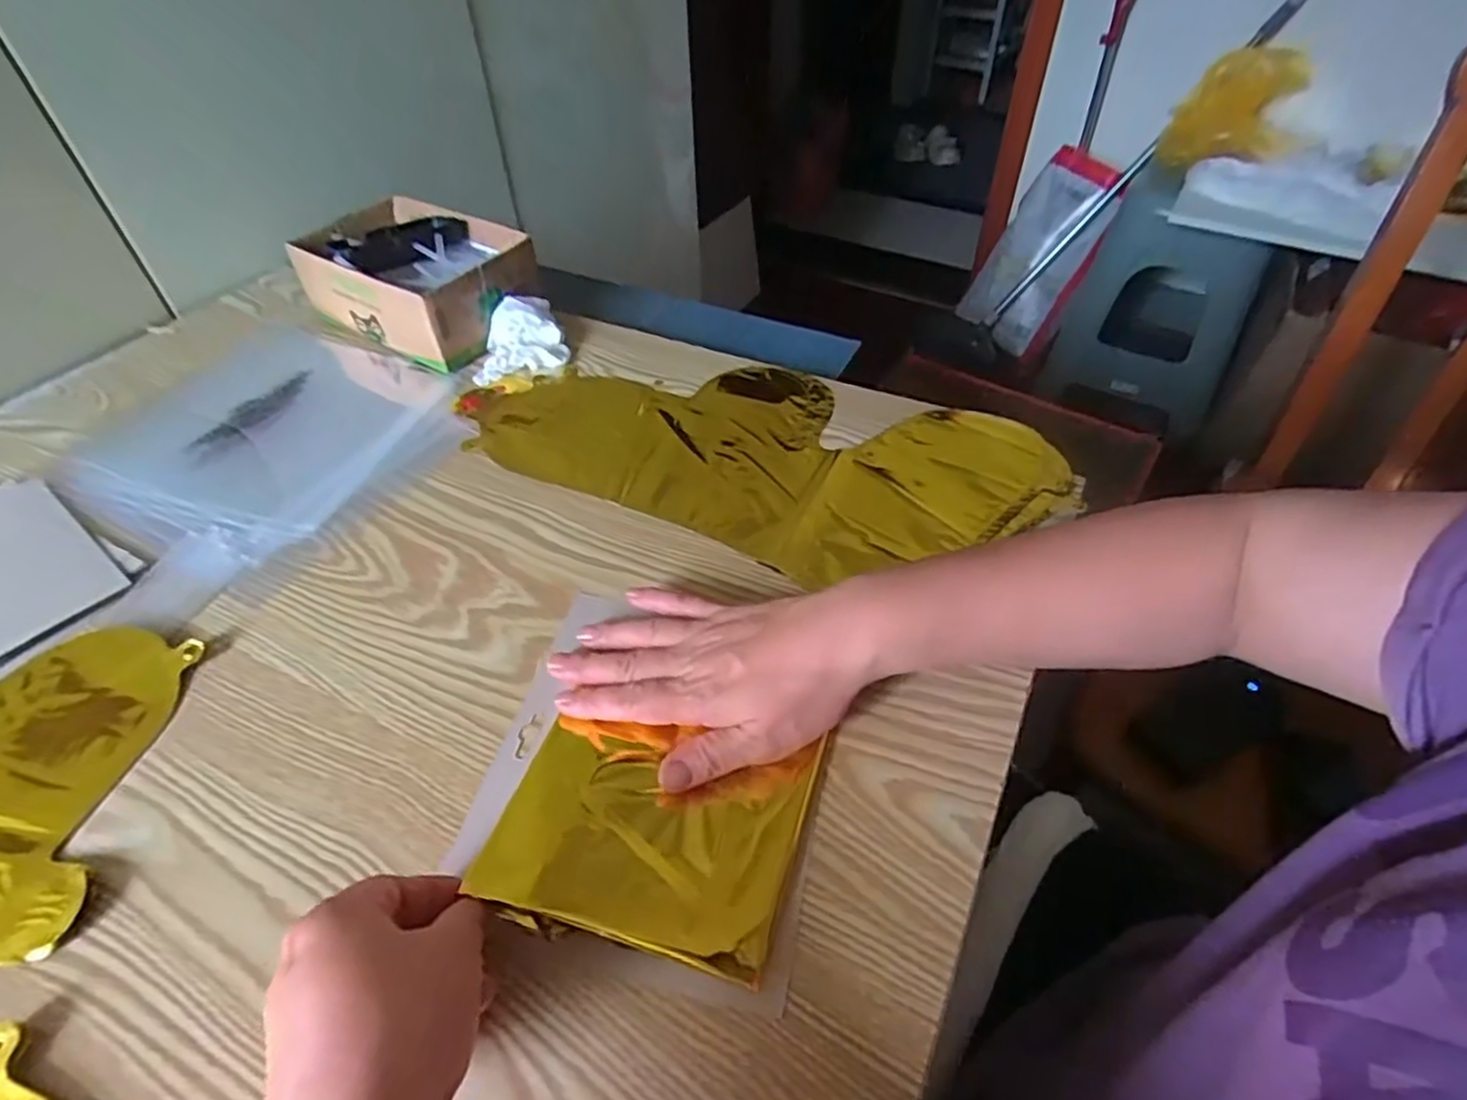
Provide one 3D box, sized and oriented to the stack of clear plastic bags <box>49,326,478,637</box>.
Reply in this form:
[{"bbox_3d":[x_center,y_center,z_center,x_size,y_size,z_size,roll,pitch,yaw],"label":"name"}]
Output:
[{"bbox_3d":[-0.363,-0.085,0.552,0.264,0.005,0.272,25,52,23],"label":"stack of clear plastic bags"}]

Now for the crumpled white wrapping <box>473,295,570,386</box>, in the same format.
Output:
[{"bbox_3d":[-0.182,-0.178,0.608,0.077,0.034,0.067,-18,49,-15],"label":"crumpled white wrapping"}]

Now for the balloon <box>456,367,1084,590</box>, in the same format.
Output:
[{"bbox_3d":[0.009,-0.076,0.532,0.430,0.011,0.194,16,49,15],"label":"balloon"}]

